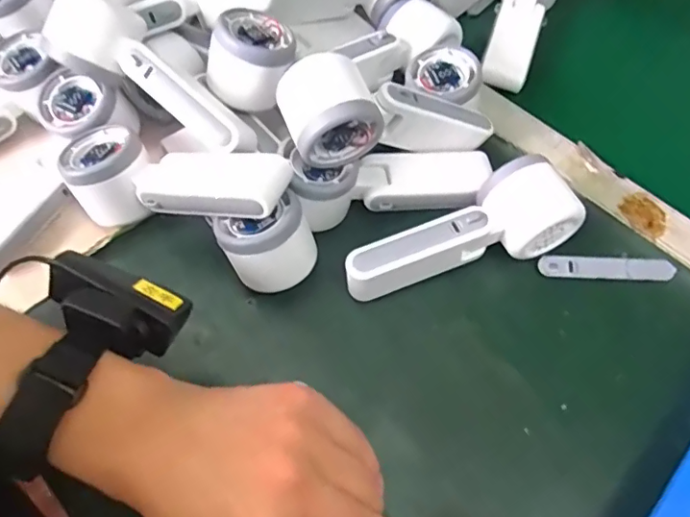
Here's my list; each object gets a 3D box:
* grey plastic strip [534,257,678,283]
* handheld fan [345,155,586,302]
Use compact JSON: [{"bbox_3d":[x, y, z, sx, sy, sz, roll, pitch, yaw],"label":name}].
[{"bbox_3d":[0.187,0.007,0.389,0.094,0.004,0.016,3,60,0],"label":"grey plastic strip"},{"bbox_3d":[0.075,-0.017,0.376,0.164,0.056,0.055,-18,61,-11],"label":"handheld fan"}]

